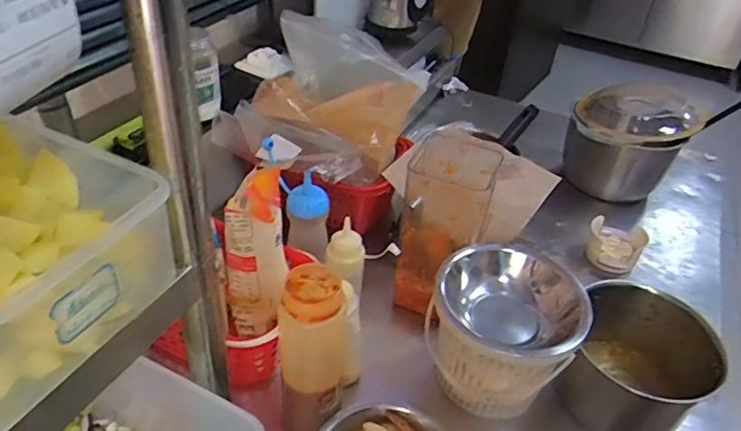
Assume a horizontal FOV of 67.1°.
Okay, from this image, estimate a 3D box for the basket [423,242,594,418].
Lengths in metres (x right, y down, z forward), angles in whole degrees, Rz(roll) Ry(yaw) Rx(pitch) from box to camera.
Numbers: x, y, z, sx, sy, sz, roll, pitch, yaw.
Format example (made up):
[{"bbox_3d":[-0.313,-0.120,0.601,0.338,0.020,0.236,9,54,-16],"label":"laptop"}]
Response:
[{"bbox_3d":[0.156,0.135,0.653,0.156,0.157,0.164,3,38,-2],"label":"basket"}]

